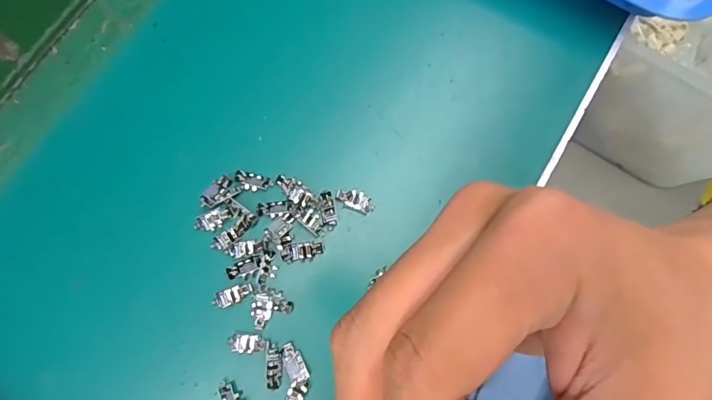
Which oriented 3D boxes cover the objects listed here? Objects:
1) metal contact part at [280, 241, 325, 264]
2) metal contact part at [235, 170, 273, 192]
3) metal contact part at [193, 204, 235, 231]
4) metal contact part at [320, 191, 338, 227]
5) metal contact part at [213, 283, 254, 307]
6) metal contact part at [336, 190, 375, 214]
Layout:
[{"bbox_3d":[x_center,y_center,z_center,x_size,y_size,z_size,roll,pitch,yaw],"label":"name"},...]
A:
[{"bbox_3d":[-0.035,0.034,0.305,0.028,0.006,0.012,-9,78,-3],"label":"metal contact part"},{"bbox_3d":[-0.069,-0.012,0.315,0.025,0.005,0.012,11,78,1],"label":"metal contact part"},{"bbox_3d":[-0.093,0.012,0.306,0.027,0.004,0.012,-22,79,-6],"label":"metal contact part"},{"bbox_3d":[-0.019,0.006,0.312,0.009,0.004,0.023,-10,79,-3],"label":"metal contact part"},{"bbox_3d":[-0.078,0.061,0.297,0.026,0.004,0.010,-21,79,-5],"label":"metal contact part"},{"bbox_3d":[0.000,0.000,0.314,0.026,0.004,0.013,17,78,2],"label":"metal contact part"}]

